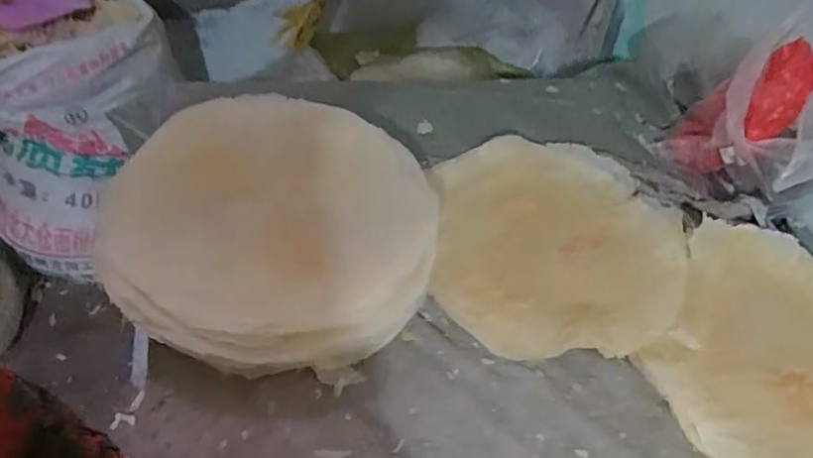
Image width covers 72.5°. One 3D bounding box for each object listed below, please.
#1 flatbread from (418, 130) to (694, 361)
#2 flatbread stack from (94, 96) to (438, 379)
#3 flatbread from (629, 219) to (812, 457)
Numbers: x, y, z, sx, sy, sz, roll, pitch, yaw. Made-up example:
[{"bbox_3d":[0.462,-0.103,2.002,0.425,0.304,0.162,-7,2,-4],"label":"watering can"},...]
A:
[{"bbox_3d":[0.226,0.008,0.817,0.366,0.031,0.417,4,49,-3],"label":"flatbread"},{"bbox_3d":[-0.166,-0.009,0.706,0.389,0.147,0.387,1,50,-10],"label":"flatbread stack"},{"bbox_3d":[0.506,0.163,0.726,0.329,0.021,0.409,34,54,14],"label":"flatbread"}]

